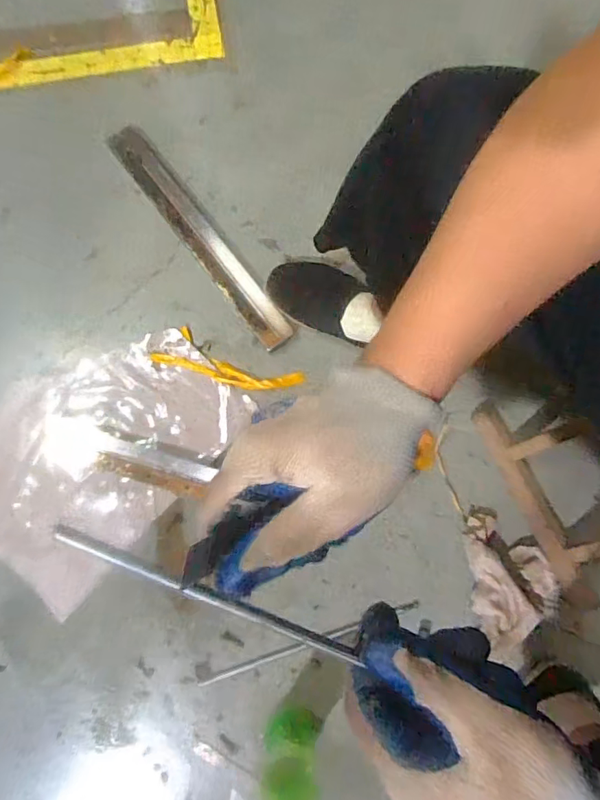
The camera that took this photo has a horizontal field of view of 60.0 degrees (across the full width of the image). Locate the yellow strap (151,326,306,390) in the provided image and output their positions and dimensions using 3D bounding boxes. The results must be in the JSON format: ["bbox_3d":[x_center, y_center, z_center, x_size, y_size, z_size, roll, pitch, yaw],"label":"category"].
[{"bbox_3d":[-0.110,-0.057,0.800,0.232,0.008,0.062,18,80,2],"label":"yellow strap"}]

